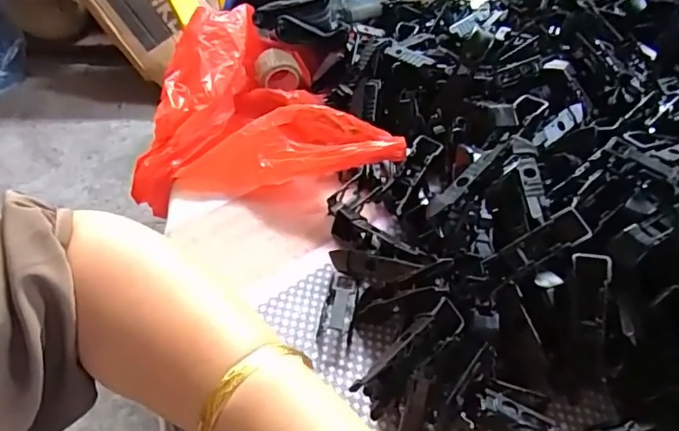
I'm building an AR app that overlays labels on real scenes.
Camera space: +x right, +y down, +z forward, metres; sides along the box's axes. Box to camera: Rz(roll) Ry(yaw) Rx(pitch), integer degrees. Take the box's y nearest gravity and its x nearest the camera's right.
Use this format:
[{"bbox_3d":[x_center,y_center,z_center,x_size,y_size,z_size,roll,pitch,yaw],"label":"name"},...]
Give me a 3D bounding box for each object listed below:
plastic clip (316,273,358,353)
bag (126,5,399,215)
[{"bbox_3d":[0.000,0.053,0.308,0.019,0.010,0.041,8,47,7],"label":"plastic clip"},{"bbox_3d":[-0.060,-0.091,0.408,0.186,0.047,0.179,-4,47,-5],"label":"bag"}]

